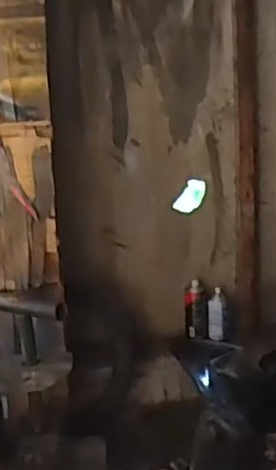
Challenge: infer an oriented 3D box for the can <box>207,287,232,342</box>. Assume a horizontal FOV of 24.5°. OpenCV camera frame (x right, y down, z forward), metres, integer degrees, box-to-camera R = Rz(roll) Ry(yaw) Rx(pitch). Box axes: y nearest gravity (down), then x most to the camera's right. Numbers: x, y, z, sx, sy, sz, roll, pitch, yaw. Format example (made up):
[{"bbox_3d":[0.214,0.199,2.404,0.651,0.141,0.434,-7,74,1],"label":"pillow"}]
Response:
[{"bbox_3d":[0.252,0.247,1.964,0.073,0.154,0.067,-1,14,8],"label":"can"}]

